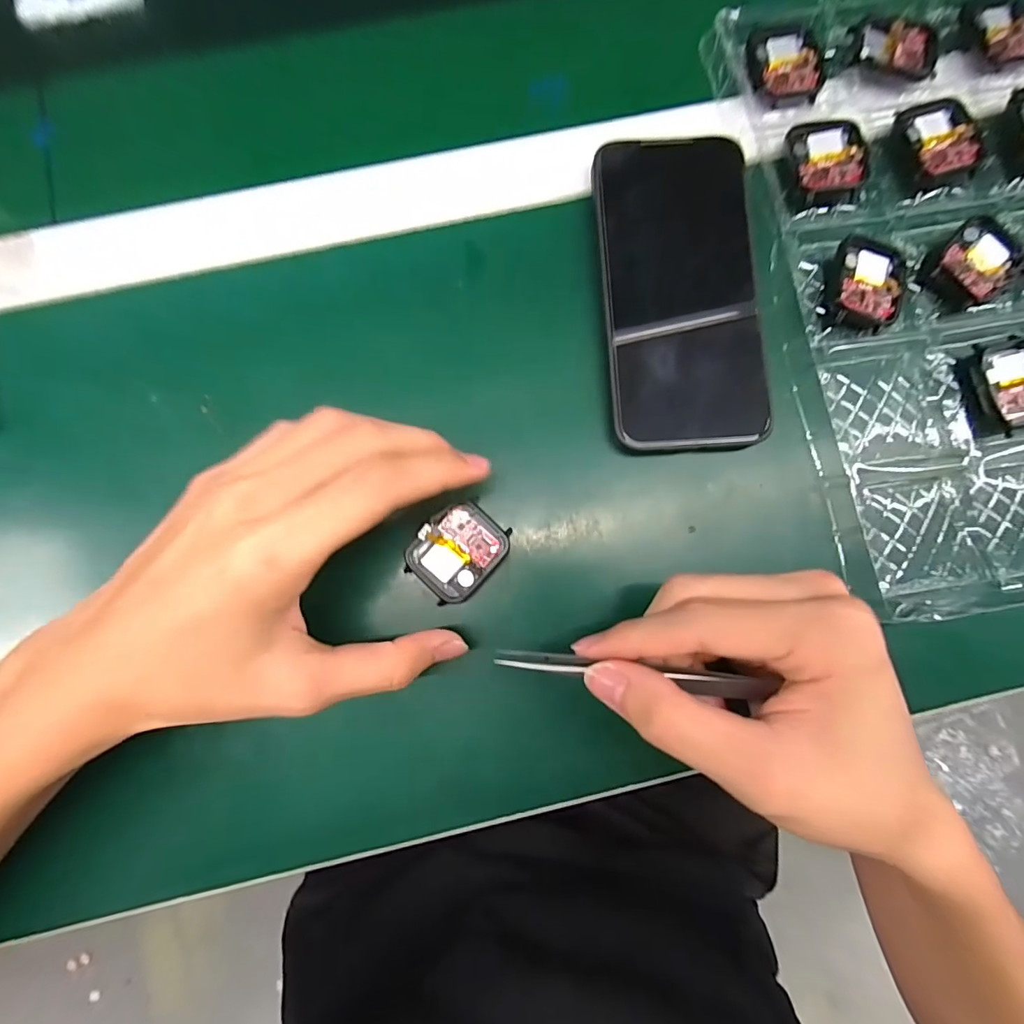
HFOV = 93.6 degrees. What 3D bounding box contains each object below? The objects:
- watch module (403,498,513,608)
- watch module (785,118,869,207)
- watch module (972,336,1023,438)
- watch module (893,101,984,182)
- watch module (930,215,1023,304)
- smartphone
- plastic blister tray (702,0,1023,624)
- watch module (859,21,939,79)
[{"bbox_3d":[-0.025,0.019,0.232,0.038,0.013,0.045,43,86,3],"label":"watch module"},{"bbox_3d":[0.167,-0.185,0.253,0.036,0.010,0.047,-7,85,-2],"label":"watch module"},{"bbox_3d":[0.254,-0.064,0.244,0.038,0.008,0.046,-8,85,-2],"label":"watch module"},{"bbox_3d":[0.228,-0.198,0.256,0.035,0.010,0.042,-22,86,-3],"label":"watch module"},{"bbox_3d":[0.242,-0.130,0.250,0.038,0.009,0.040,43,86,3],"label":"watch module"},{"bbox_3d":[0.085,-0.112,0.245,0.076,0.010,0.161,-2,85,-1],"label":"smartphone"},{"bbox_3d":[0.293,-0.141,0.253,0.313,0.020,0.337,-10,85,-2],"label":"plastic blister tray"},{"bbox_3d":[0.216,-0.260,0.267,0.042,0.004,0.031,17,85,0],"label":"watch module"}]

